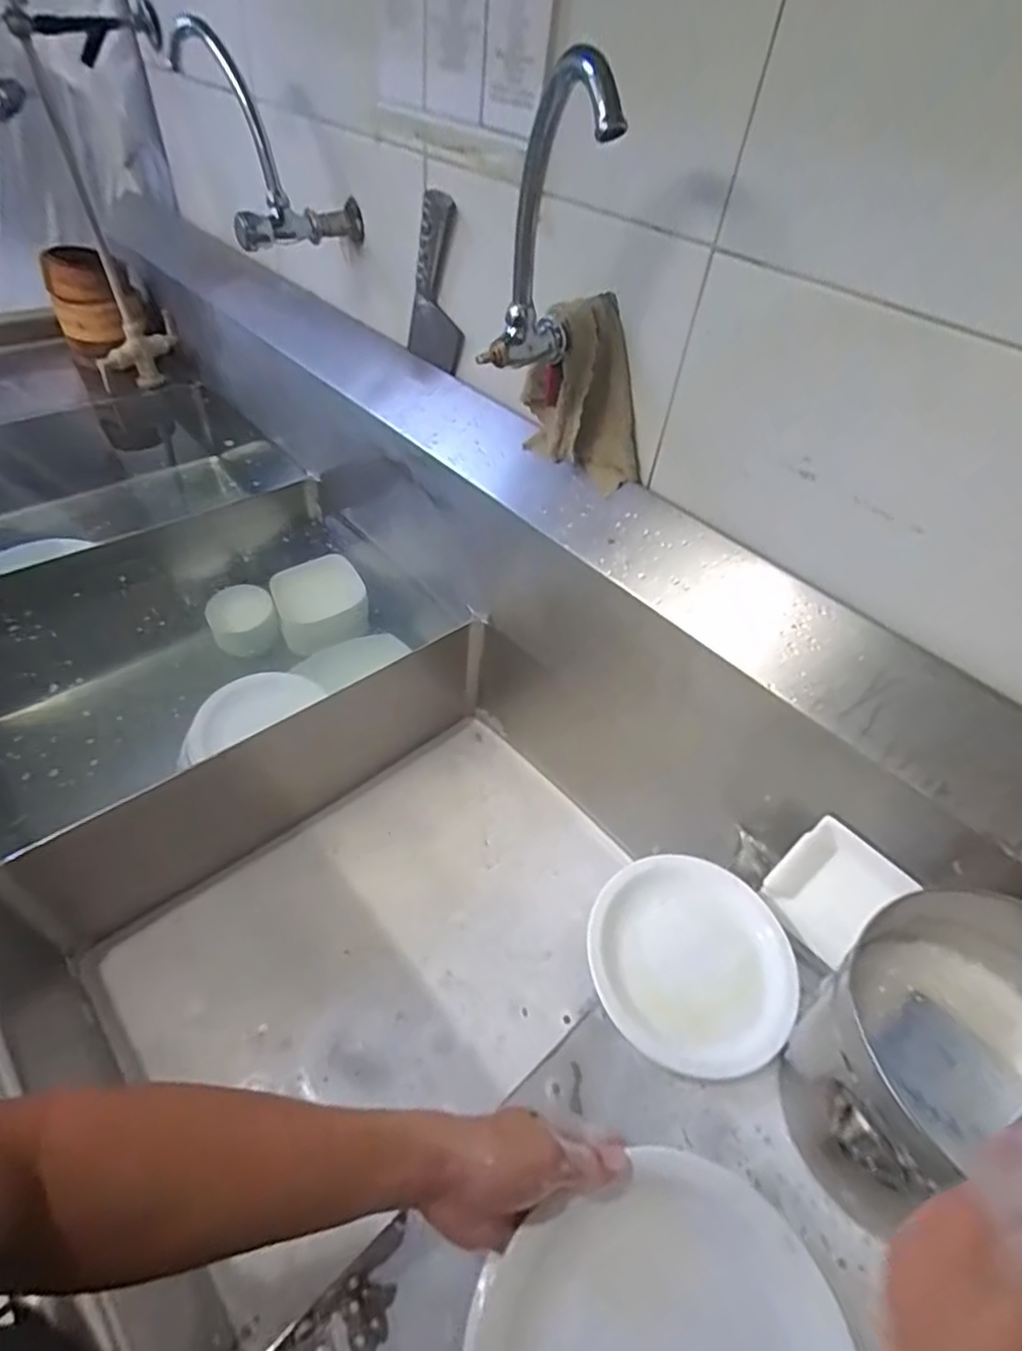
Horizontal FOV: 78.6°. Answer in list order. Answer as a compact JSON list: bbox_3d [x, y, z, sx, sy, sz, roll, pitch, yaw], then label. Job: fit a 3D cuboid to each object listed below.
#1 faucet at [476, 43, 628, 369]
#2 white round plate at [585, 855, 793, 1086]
[{"bbox_3d":[0.029,-0.348,0.501,0.074,0.241,0.079,1,71,-6],"label":"faucet"},{"bbox_3d":[0.164,0.254,0.568,0.173,0.027,0.181,3,47,-4],"label":"white round plate"}]

